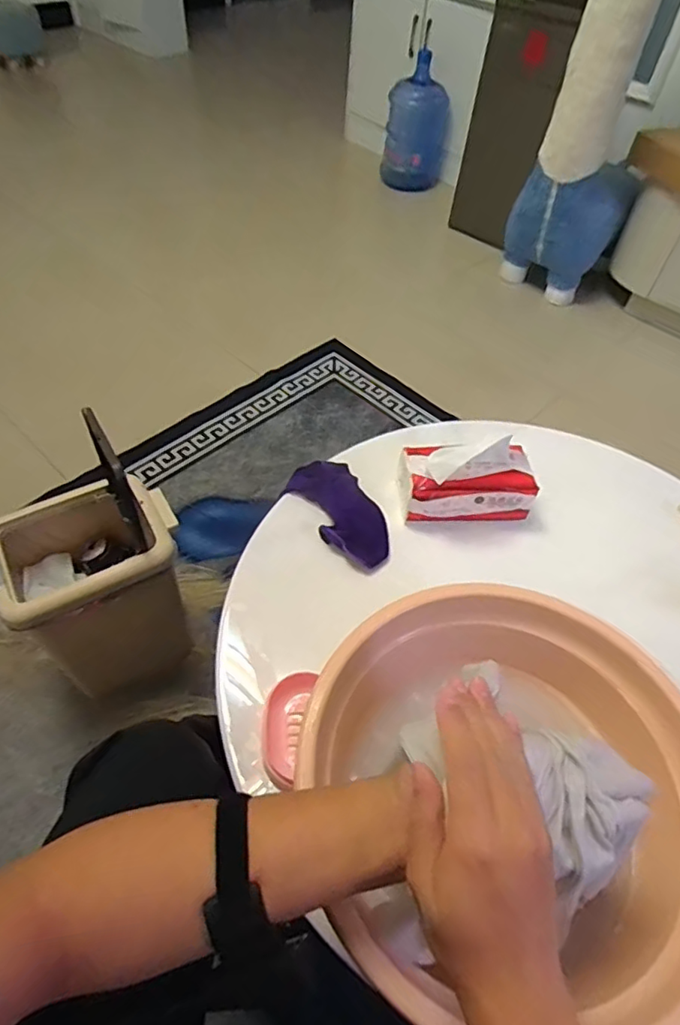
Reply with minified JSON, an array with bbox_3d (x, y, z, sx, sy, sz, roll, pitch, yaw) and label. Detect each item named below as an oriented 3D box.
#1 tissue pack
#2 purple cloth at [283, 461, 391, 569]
[{"bbox_3d":[0.178,-0.056,0.786,0.177,0.126,0.081,1,51,-3],"label":"tissue pack"},{"bbox_3d":[0.004,-0.010,0.793,0.091,0.038,0.190,-29,59,-25],"label":"purple cloth"}]

